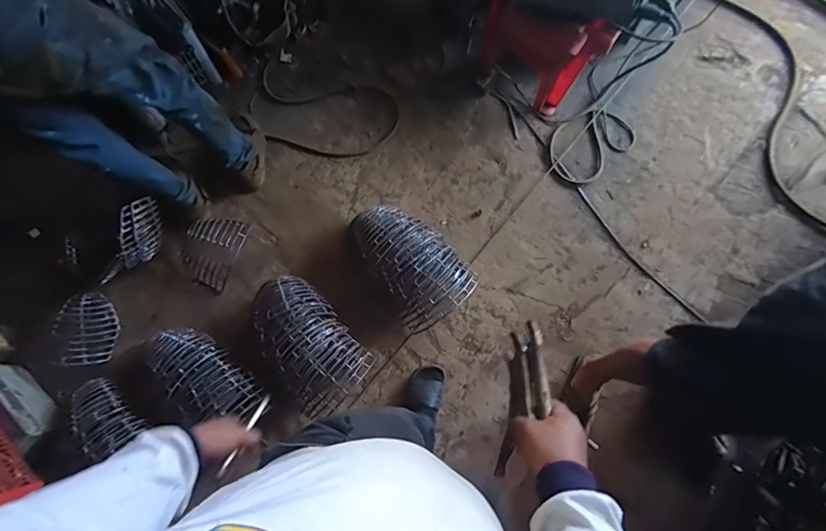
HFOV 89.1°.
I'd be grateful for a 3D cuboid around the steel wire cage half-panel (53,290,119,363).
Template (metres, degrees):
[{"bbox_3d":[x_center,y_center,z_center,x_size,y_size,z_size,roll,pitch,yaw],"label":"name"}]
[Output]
[{"bbox_3d":[-1.023,0.202,1.332,0.136,0.121,0.218,1,73,1],"label":"steel wire cage half-panel"}]

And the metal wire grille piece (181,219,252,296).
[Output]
[{"bbox_3d":[-0.663,-0.046,1.397,0.189,0.054,0.239,16,74,5],"label":"metal wire grille piece"}]

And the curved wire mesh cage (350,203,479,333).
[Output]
[{"bbox_3d":[0.000,-0.029,1.322,0.258,0.152,0.416,-33,77,-9],"label":"curved wire mesh cage"}]

